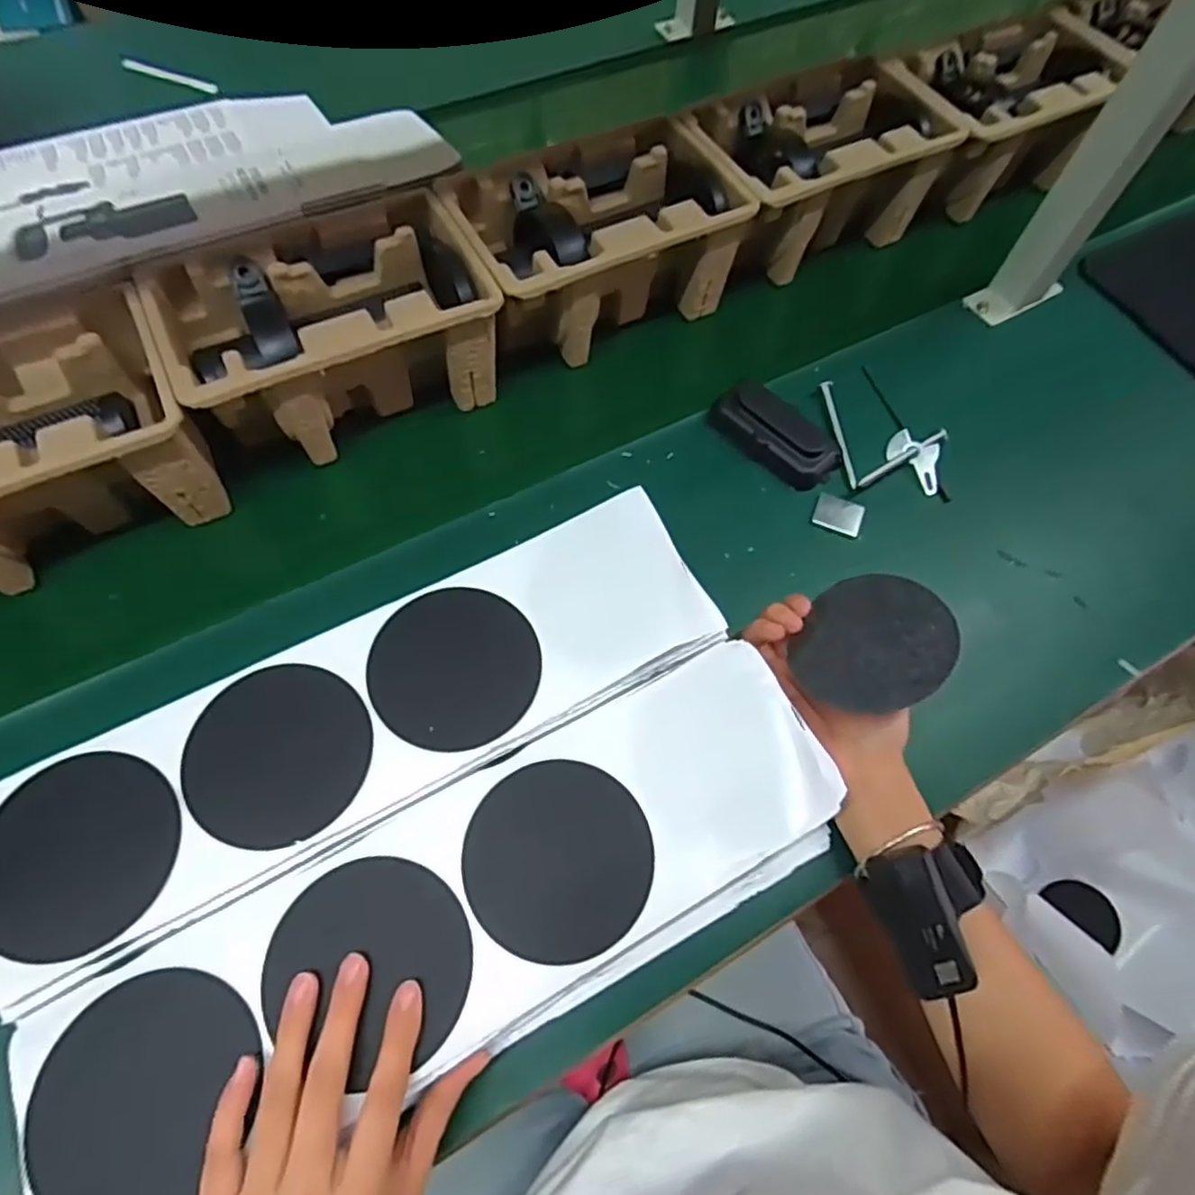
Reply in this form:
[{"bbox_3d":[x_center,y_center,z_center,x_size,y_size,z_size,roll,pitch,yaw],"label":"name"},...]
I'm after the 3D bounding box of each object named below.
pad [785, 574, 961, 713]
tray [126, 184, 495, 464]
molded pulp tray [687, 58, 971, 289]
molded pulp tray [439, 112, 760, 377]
[{"bbox_3d":[0.169,0.028,0.413,0.087,0.005,0.084,-18,54,27],"label":"pad"},{"bbox_3d":[-0.201,-0.200,0.528,0.227,0.101,0.145,-26,67,-15],"label":"tray"},{"bbox_3d":[0.198,-0.397,0.646,0.235,0.103,0.141,-25,66,-14],"label":"molded pulp tray"},{"bbox_3d":[-0.002,-0.300,0.587,0.229,0.100,0.145,-25,66,-14],"label":"molded pulp tray"}]

